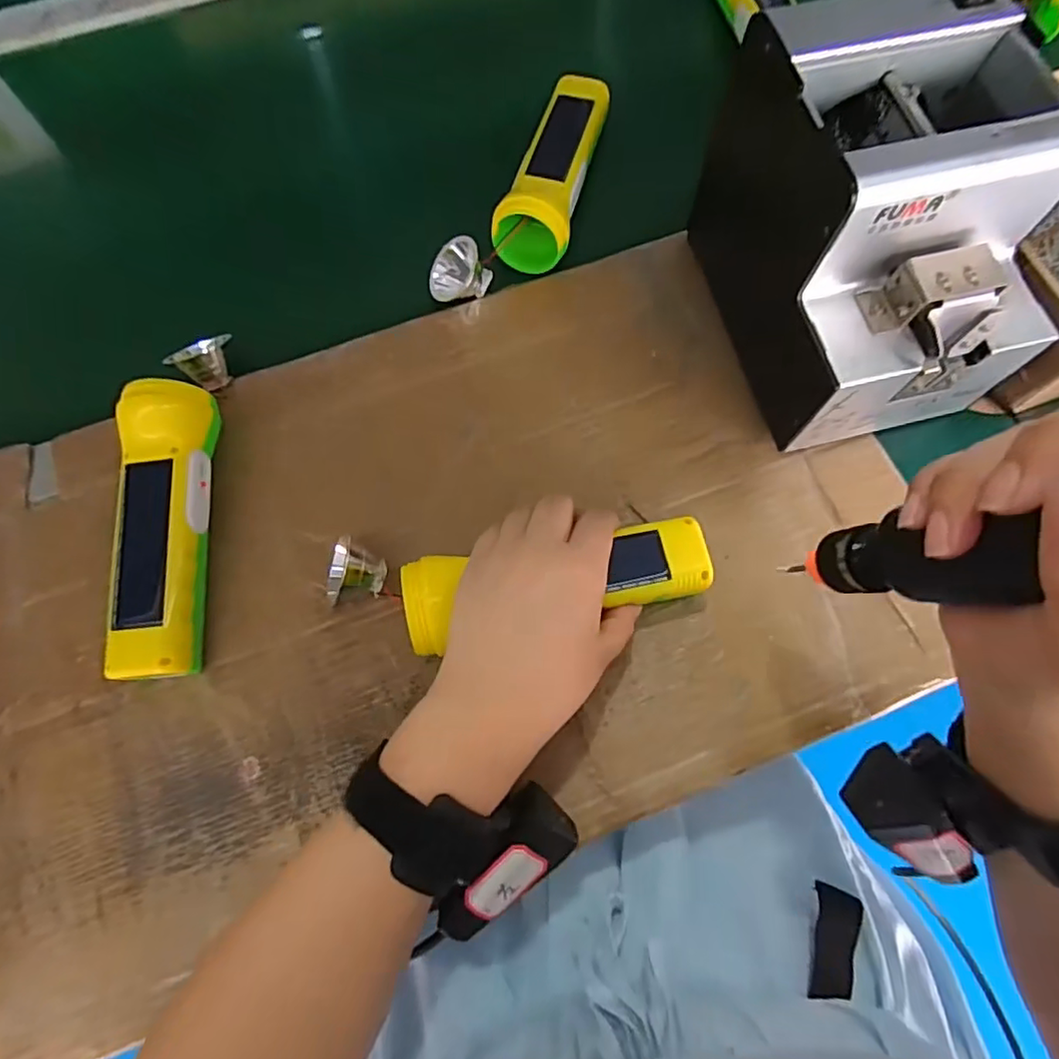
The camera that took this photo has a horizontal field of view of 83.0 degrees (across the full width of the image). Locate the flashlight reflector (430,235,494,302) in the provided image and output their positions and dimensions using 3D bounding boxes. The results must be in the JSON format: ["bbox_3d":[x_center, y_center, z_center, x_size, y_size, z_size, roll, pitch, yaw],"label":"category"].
[{"bbox_3d":[-0.047,-0.173,0.407,0.041,0.030,0.036,-12,71,-3],"label":"flashlight reflector"}]

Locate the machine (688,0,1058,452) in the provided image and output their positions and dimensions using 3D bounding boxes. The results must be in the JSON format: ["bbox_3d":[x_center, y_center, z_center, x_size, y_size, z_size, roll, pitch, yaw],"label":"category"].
[{"bbox_3d":[0.192,-0.164,0.336,0.124,0.147,0.177,-13,71,-3],"label":"machine"}]

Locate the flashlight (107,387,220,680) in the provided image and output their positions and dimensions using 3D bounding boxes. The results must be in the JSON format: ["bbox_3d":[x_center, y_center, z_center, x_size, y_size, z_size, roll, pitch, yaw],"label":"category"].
[{"bbox_3d":[-0.208,0.000,0.341,0.048,0.043,0.167,-3,71,0],"label":"flashlight"}]

